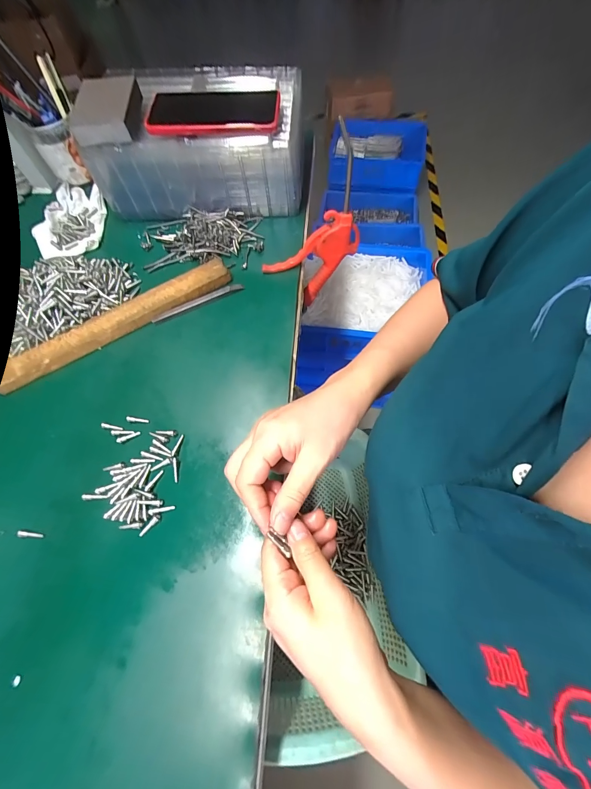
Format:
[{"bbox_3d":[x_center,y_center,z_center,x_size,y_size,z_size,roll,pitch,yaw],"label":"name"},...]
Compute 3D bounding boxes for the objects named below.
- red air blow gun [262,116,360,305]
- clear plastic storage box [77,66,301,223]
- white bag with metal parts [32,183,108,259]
[{"bbox_3d":[0.019,-0.196,0.413,0.121,0.190,0.037,-21,65,-8],"label":"red air blow gun"},{"bbox_3d":[-0.130,-0.354,0.479,0.273,0.118,0.157,-1,66,2],"label":"clear plastic storage box"},{"bbox_3d":[-0.337,-0.261,0.504,0.099,0.024,0.130,-3,66,1],"label":"white bag with metal parts"}]

